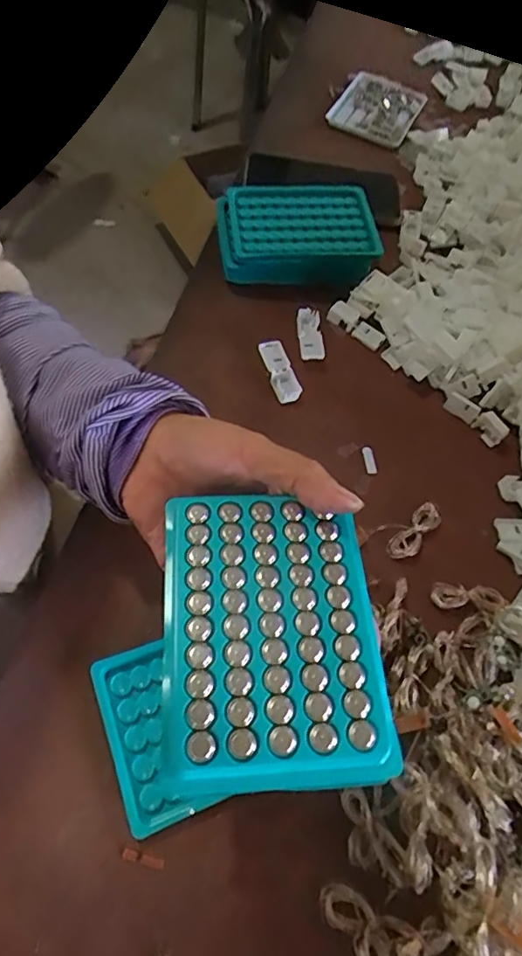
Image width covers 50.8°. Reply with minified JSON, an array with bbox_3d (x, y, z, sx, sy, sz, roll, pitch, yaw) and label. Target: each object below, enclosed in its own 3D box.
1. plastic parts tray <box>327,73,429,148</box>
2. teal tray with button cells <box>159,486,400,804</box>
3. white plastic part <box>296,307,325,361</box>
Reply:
[{"bbox_3d":[0.147,-0.467,0.695,0.098,0.018,0.144,24,61,10],"label":"plastic parts tray"},{"bbox_3d":[0.003,0.063,0.241,0.088,0.011,0.128,-4,60,-7],"label":"teal tray with button cells"},{"bbox_3d":[0.042,-0.125,0.481,0.021,0.009,0.058,3,61,-6],"label":"white plastic part"}]

